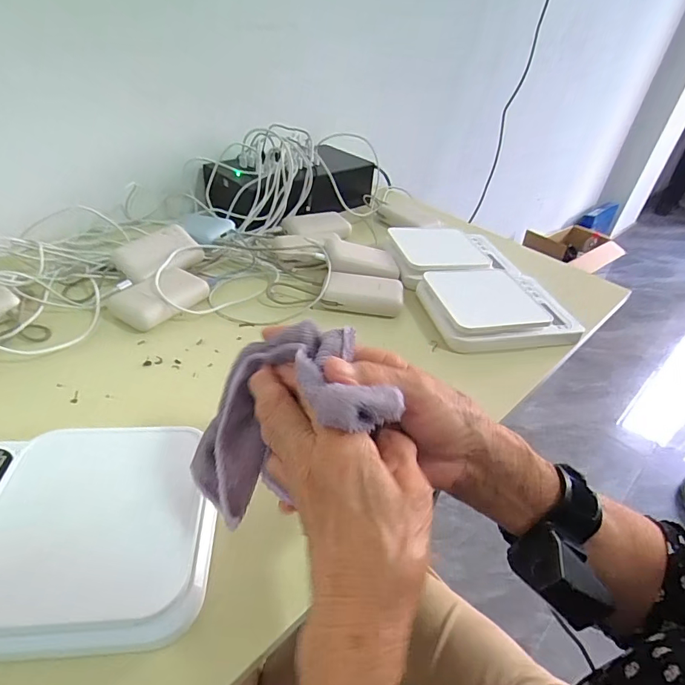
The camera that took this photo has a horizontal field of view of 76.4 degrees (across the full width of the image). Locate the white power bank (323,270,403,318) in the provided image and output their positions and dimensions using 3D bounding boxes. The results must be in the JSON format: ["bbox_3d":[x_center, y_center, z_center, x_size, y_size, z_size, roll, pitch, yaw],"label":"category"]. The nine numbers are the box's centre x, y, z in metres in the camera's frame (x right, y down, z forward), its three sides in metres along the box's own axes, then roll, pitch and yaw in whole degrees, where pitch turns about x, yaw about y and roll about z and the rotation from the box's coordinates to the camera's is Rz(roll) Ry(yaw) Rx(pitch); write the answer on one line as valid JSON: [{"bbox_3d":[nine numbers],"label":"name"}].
[{"bbox_3d":[0.028,-0.064,0.555,0.096,0.023,0.059,6,38,0],"label":"white power bank"}]

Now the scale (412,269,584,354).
[{"bbox_3d":[0.195,-0.047,0.555,0.175,0.036,0.135,-4,39,-13],"label":"scale"}]

